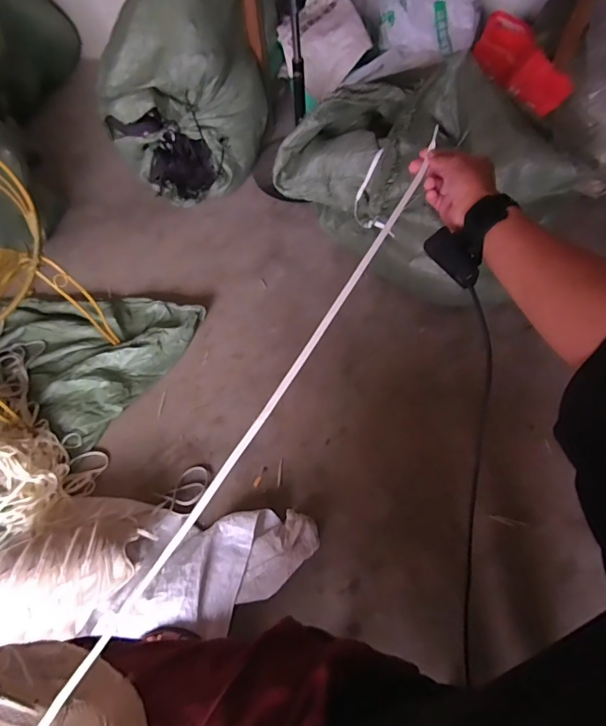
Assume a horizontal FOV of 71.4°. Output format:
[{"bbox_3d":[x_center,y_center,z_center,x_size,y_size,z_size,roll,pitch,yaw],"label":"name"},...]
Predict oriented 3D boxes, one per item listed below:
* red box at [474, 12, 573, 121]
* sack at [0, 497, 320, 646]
[{"bbox_3d":[0.755,-1.033,1.460,0.058,0.155,0.375,-35,81,-20],"label":"red box"},{"bbox_3d":[-0.341,0.419,0.846,0.718,0.134,0.304,1,60,2],"label":"sack"}]

